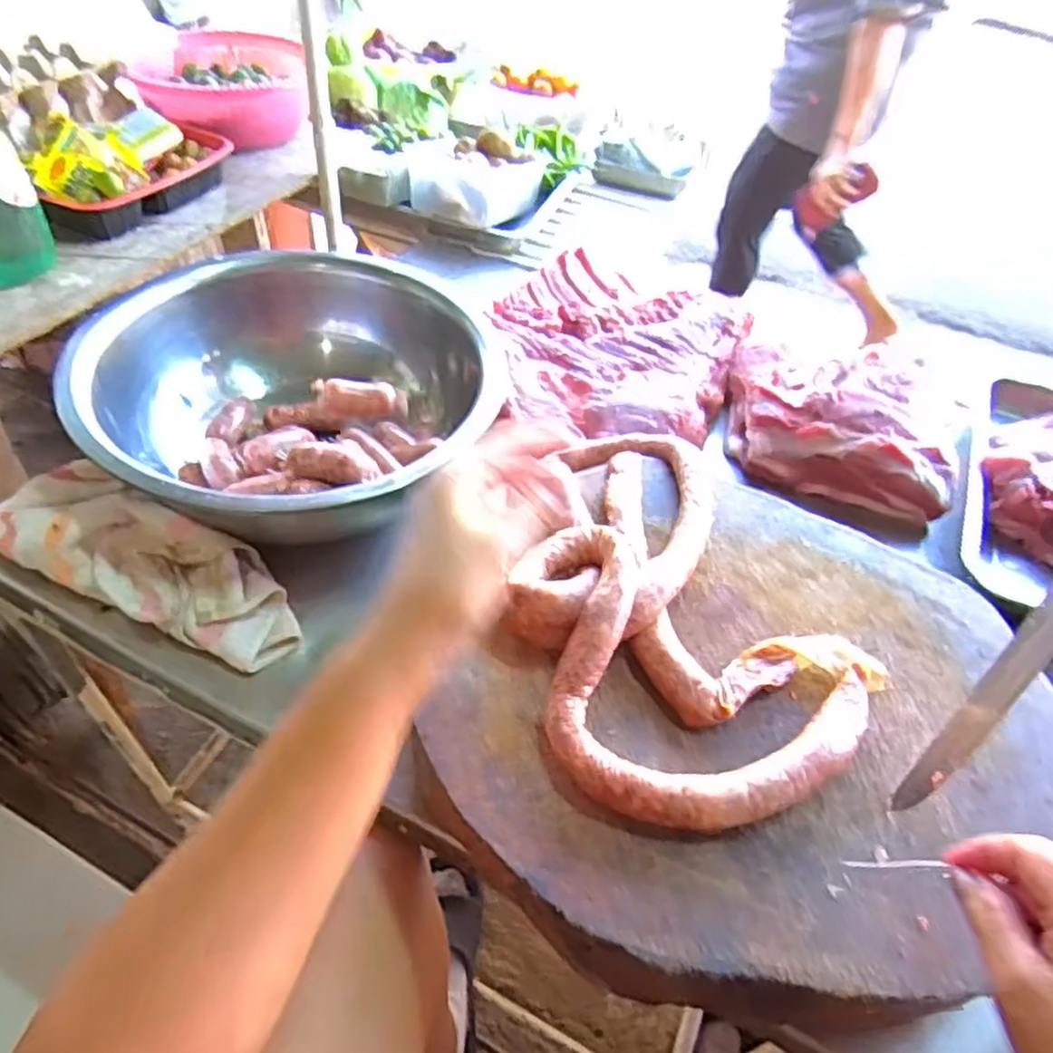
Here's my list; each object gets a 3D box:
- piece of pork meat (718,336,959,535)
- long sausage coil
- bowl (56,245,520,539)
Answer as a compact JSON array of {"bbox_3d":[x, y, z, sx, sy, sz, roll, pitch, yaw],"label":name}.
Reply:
[{"bbox_3d":[0.351,-0.125,0.819,0.244,0.088,0.207,20,50,11],"label":"piece of pork meat"},{"bbox_3d":[0.088,0.036,0.532,0.235,0.059,0.348,-17,51,-21],"label":"long sausage coil"},{"bbox_3d":[-0.226,-0.131,0.699,0.346,0.141,0.346,3,49,-3],"label":"bowl"}]

